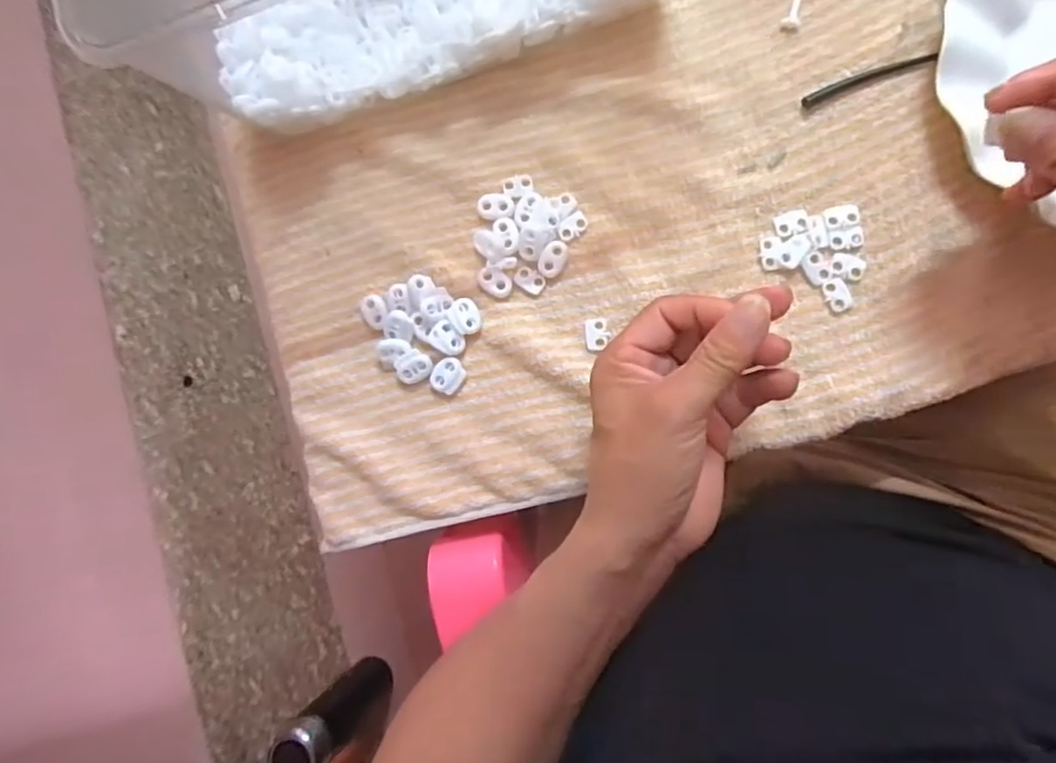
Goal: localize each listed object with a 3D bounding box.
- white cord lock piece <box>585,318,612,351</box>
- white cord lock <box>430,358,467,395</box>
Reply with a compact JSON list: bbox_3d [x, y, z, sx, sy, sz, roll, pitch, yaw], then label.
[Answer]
[{"bbox_3d":[0.041,-0.028,0.368,0.015,0.004,0.019,-6,85,8],"label":"white cord lock piece"},{"bbox_3d":[-0.048,-0.003,0.378,0.018,0.005,0.021,39,92,9],"label":"white cord lock"}]

